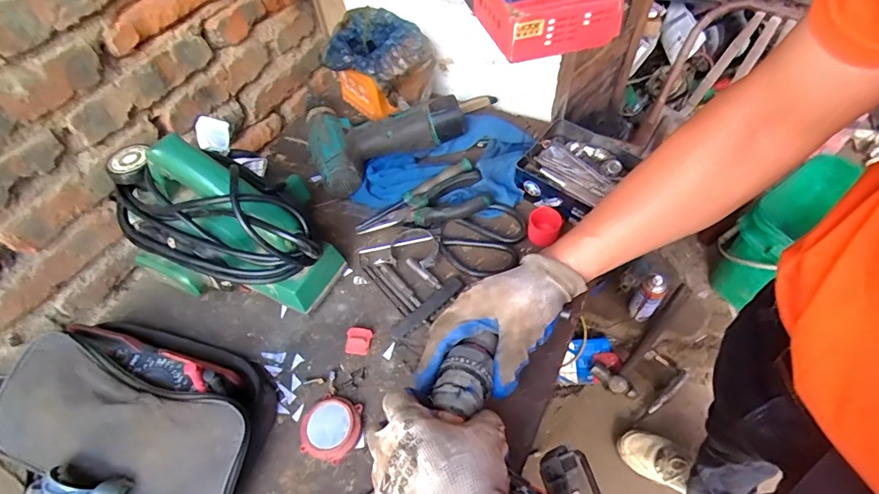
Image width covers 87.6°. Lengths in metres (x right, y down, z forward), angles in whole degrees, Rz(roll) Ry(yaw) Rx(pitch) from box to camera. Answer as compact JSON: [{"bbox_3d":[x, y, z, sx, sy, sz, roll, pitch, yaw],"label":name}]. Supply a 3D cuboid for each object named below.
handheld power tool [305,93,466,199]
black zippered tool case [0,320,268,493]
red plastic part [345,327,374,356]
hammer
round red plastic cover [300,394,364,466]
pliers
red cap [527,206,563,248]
[{"bbox_3d":[-0.087,-0.170,0.617,0.193,0.056,0.159,-25,56,-14],"label":"handheld power tool"},{"bbox_3d":[-0.266,0.144,0.413,0.219,0.074,0.148,16,57,15],"label":"black zippered tool case"},{"bbox_3d":[-0.084,0.098,0.477,0.025,0.009,0.027,4,55,6],"label":"red plastic part"},{"bbox_3d":[0.612,0.266,1.343,0.134,0.040,0.375,38,92,26],"label":"hammer"},{"bbox_3d":[-0.101,0.168,0.427,0.055,0.018,0.055,-2,54,2],"label":"round red plastic cover"},{"bbox_3d":[-0.017,-0.047,0.550,0.155,0.019,0.059,-21,56,-11],"label":"pliers"},{"bbox_3d":[0.121,-0.027,0.529,0.036,0.030,0.040,10,55,11],"label":"red cap"}]

